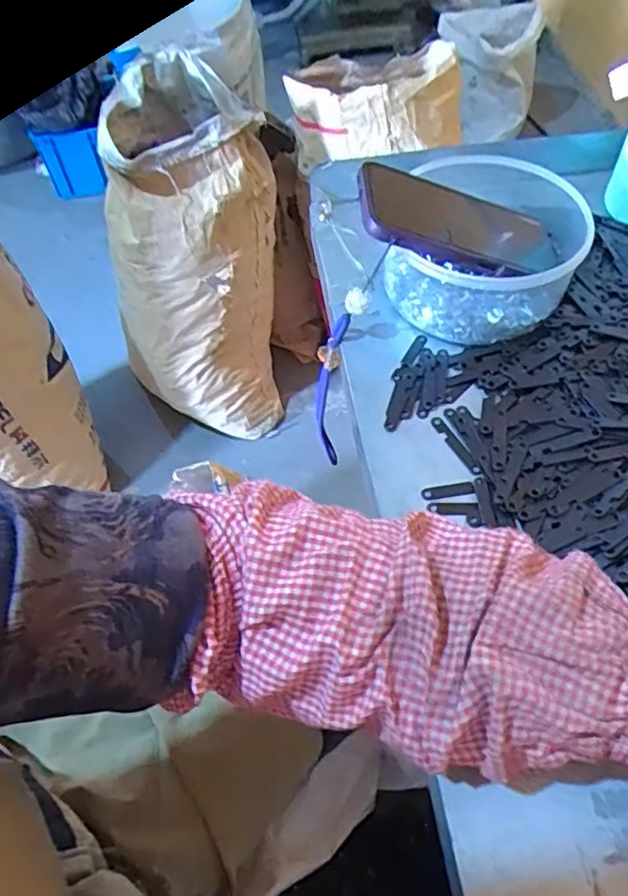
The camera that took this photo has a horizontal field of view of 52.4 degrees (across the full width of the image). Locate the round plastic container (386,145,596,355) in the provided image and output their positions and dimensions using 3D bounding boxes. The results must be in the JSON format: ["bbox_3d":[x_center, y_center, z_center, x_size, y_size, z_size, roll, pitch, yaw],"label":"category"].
[{"bbox_3d":[0.136,-0.165,0.501,0.143,0.064,0.170,12,57,11],"label":"round plastic container"}]

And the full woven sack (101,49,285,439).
[{"bbox_3d":[-0.243,-0.346,1.303,0.302,0.655,0.310,7,56,8],"label":"full woven sack"}]

